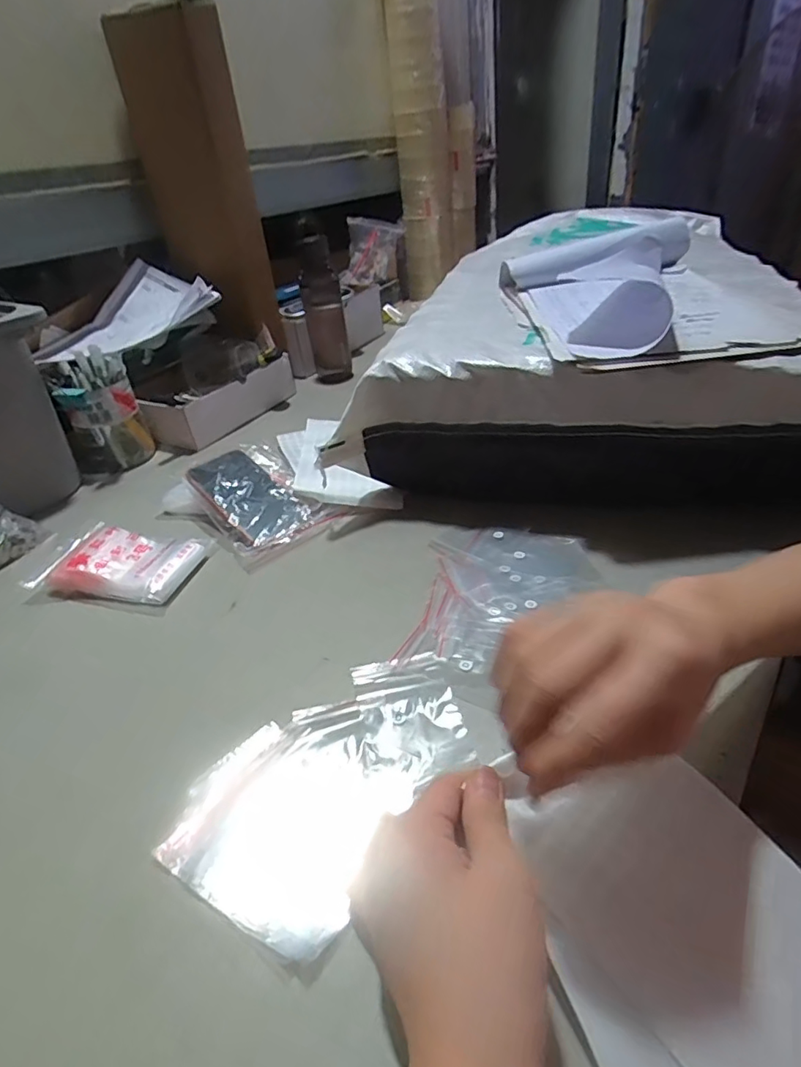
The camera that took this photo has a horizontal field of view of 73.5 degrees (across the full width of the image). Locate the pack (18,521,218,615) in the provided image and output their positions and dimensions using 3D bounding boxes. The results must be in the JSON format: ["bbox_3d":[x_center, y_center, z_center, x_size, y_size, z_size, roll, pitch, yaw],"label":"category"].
[{"bbox_3d":[-0.291,0.031,0.549,0.164,0.034,0.101,0,37,9],"label":"pack"}]

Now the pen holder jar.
[{"bbox_3d":[-0.416,-0.170,0.738,0.099,0.164,0.079,-18,38,-14],"label":"pen holder jar"}]

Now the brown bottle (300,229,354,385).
[{"bbox_3d":[-0.129,-0.376,0.922,0.066,0.225,0.059,-12,36,-7],"label":"brown bottle"}]

